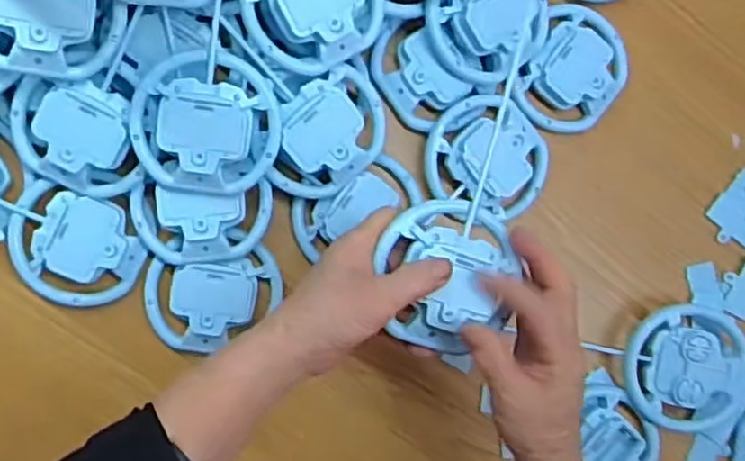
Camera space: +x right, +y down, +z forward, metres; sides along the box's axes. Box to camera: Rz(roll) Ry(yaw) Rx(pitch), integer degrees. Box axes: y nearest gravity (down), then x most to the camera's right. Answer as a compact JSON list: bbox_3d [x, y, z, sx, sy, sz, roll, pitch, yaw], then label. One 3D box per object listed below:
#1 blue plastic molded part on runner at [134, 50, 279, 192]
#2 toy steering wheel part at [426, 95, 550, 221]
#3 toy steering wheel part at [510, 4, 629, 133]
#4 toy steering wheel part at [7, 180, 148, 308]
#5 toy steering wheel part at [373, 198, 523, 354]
[{"bbox_3d":[-0.117,-0.076,0.494,0.101,0.030,0.096,0,91,-7],"label":"blue plastic molded part on runner"},{"bbox_3d":[0.098,-0.061,0.568,0.104,0.026,0.088,16,89,-7],"label":"toy steering wheel part"},{"bbox_3d":[0.170,-0.132,0.584,0.080,0.028,0.104,27,88,-7],"label":"toy steering wheel part"},{"bbox_3d":[-0.225,0.014,0.535,0.097,0.029,0.088,12,89,-7],"label":"toy steering wheel part"},{"bbox_3d":[0.055,0.029,0.463,0.089,0.028,0.098,-9,92,-7],"label":"toy steering wheel part"}]

